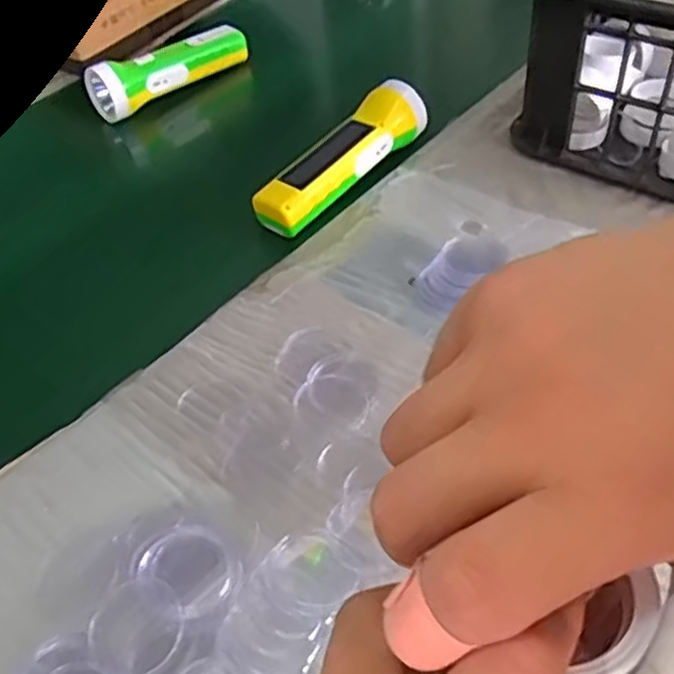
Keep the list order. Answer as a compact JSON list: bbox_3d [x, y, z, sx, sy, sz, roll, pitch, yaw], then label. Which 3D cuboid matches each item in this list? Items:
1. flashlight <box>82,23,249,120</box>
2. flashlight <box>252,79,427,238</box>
[{"bbox_3d":[-0.160,-0.267,0.702,0.170,0.047,0.046,-30,51,-20],"label":"flashlight"},{"bbox_3d":[0.004,-0.146,0.567,0.041,0.045,0.161,32,58,31],"label":"flashlight"}]

